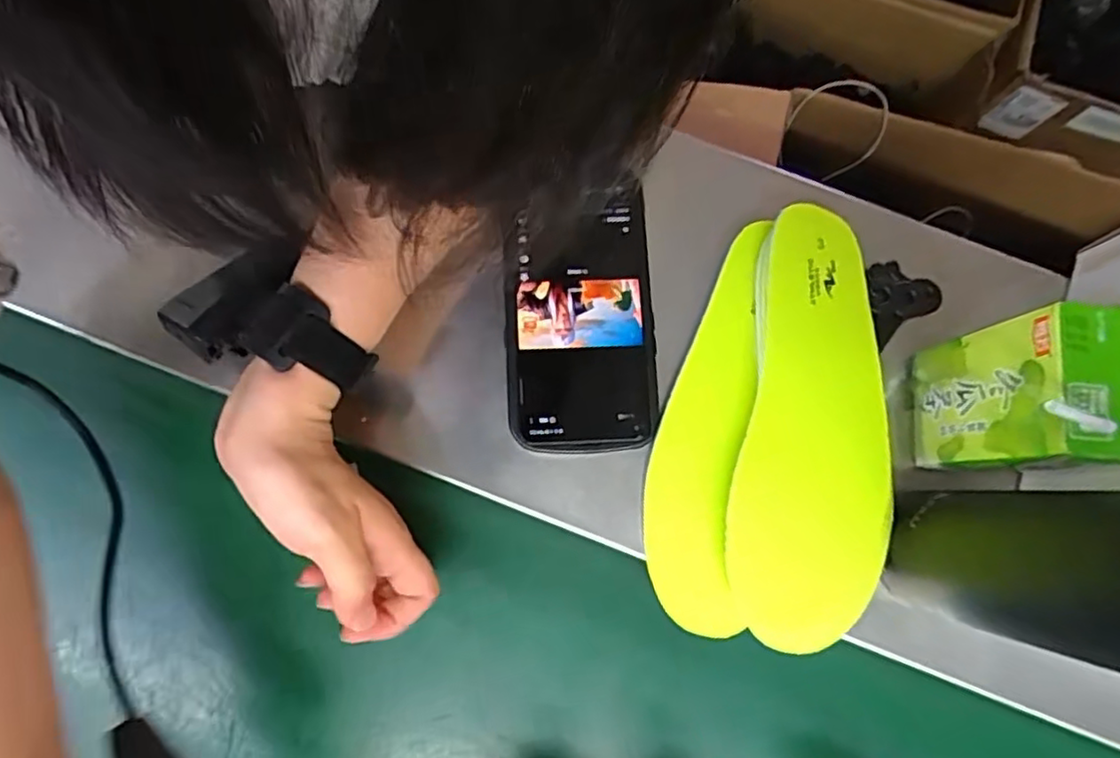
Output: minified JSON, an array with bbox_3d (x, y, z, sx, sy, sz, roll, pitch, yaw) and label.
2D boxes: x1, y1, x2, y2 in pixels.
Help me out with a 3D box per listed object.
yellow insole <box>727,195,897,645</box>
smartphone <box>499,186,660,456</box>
[{"bbox_3d":[0.134,0.021,0.343,0.072,0.019,0.226,5,77,0],"label":"yellow insole"},{"bbox_3d":[0.010,-0.033,0.355,0.080,0.012,0.142,-2,77,-2],"label":"smartphone"}]

